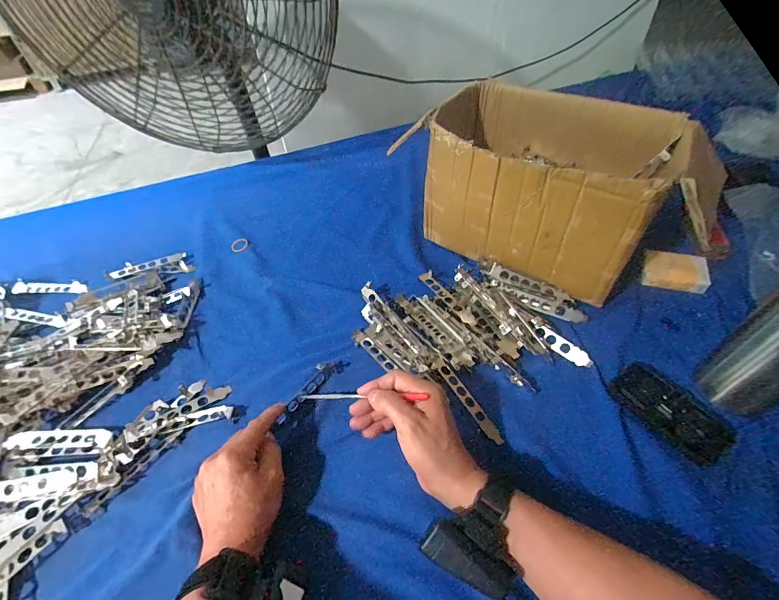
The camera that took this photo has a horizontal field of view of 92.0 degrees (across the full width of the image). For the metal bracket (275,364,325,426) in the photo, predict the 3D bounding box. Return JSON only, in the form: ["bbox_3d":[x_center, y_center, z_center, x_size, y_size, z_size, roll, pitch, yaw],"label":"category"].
[{"bbox_3d":[-0.104,0.114,0.459,0.016,0.012,0.086,23,54,21],"label":"metal bracket"}]

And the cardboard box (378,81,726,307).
[{"bbox_3d":[0.223,-0.163,0.546,0.353,0.182,0.207,23,55,23],"label":"cardboard box"}]

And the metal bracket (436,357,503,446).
[{"bbox_3d":[0.090,0.114,0.439,0.014,0.008,0.118,-27,52,-17],"label":"metal bracket"}]

